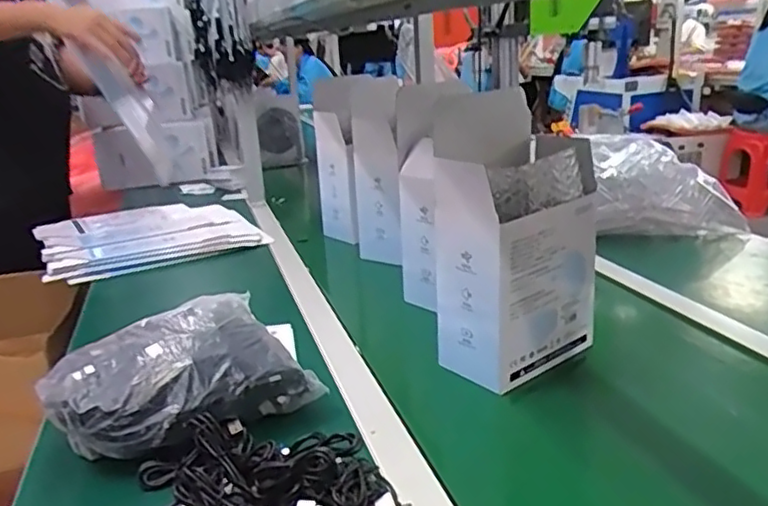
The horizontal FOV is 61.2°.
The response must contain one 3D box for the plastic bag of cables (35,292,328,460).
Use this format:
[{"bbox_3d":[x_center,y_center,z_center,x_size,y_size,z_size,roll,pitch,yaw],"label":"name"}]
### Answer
[{"bbox_3d":[-0.203,0.117,0.633,0.229,0.080,0.158,-16,22,-33],"label":"plastic bag of cables"}]

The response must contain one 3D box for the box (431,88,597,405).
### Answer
[{"bbox_3d":[0.143,-0.019,0.720,0.178,0.277,0.118,-18,23,-36],"label":"box"}]

